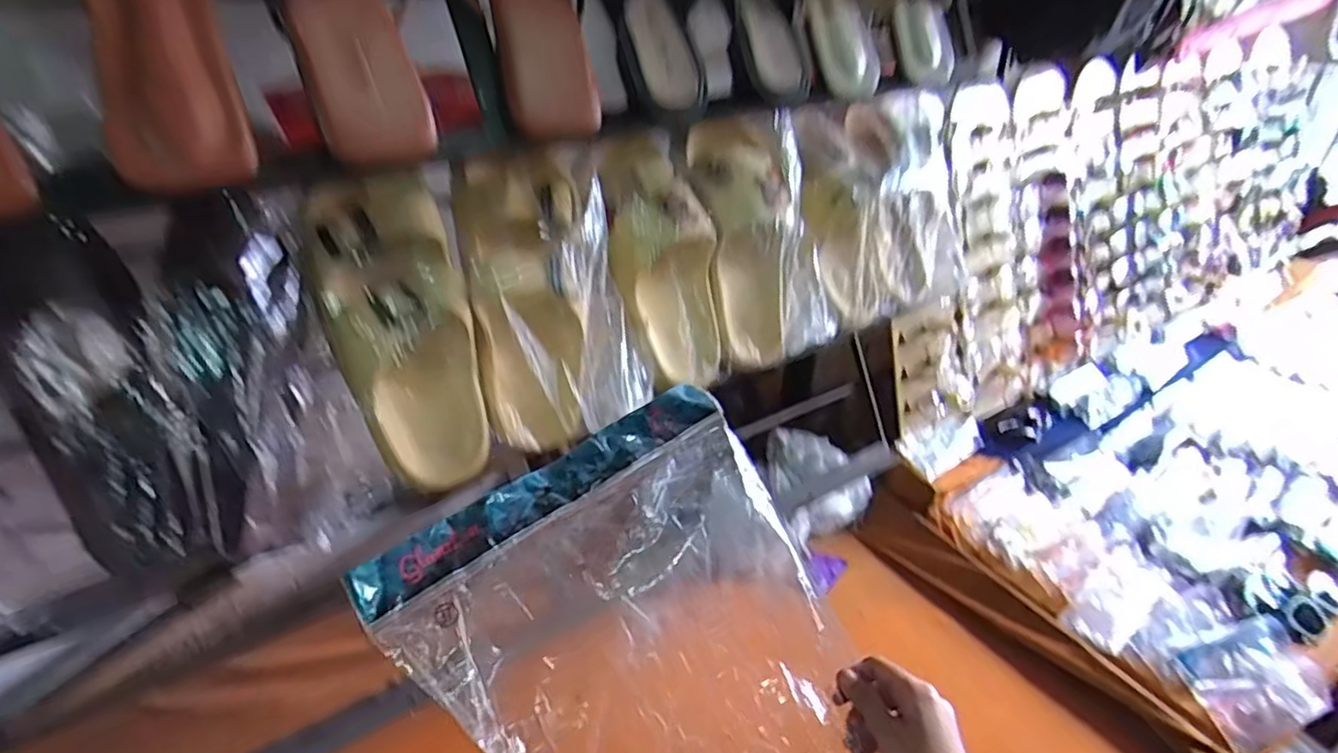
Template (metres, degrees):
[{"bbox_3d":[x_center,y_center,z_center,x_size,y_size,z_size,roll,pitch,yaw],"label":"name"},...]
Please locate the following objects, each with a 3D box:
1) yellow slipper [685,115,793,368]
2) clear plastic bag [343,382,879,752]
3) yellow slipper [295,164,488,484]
[{"bbox_3d":[0.077,-0.125,0.617,0.097,0.230,0.094,-13,14,-19],"label":"yellow slipper"},{"bbox_3d":[0.005,0.207,0.409,0.256,0.042,0.350,-26,76,-23],"label":"clear plastic bag"},{"bbox_3d":[-0.188,-0.028,0.464,0.089,0.223,0.052,-18,12,-26],"label":"yellow slipper"}]

